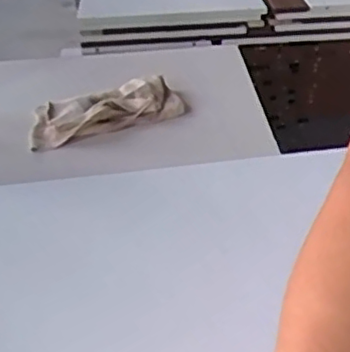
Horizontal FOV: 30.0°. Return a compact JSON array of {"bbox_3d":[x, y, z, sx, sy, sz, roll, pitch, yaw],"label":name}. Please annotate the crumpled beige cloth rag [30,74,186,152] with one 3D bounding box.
[{"bbox_3d":[-0.091,-0.089,0.864,0.209,0.027,0.094,-15,33,-18],"label":"crumpled beige cloth rag"}]

